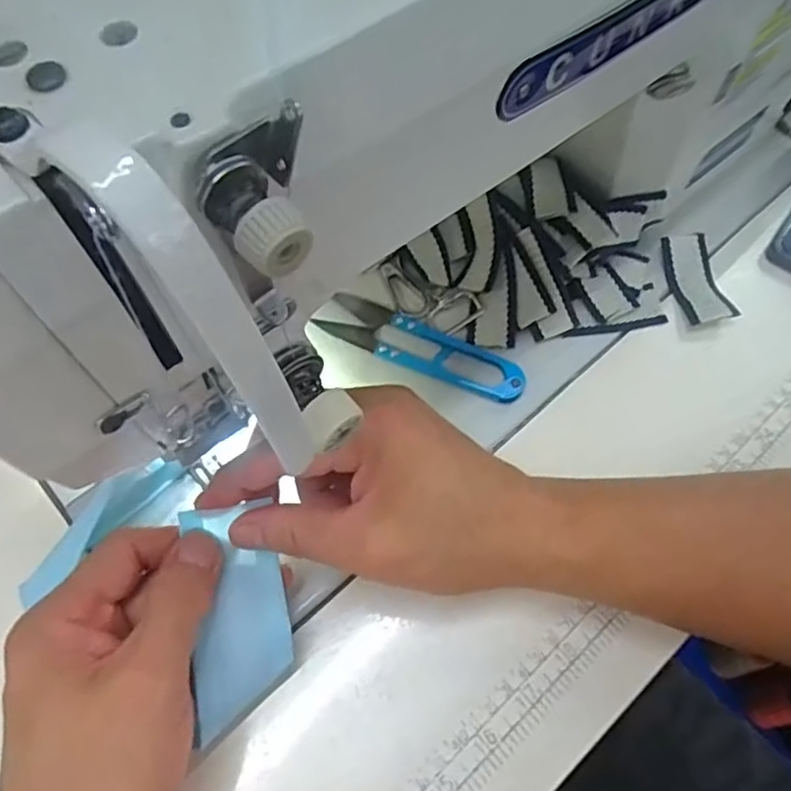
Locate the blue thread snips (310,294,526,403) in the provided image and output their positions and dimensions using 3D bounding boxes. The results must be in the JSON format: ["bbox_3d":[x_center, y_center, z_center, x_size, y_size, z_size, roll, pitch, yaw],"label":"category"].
[{"bbox_3d":[0.015,-0.027,0.354,0.113,0.004,0.030,24,66,12],"label":"blue thread snips"}]

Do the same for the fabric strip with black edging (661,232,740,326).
[{"bbox_3d":[0.170,-0.066,0.374,0.027,0.008,0.057,-9,64,-4],"label":"fabric strip with black edging"}]

